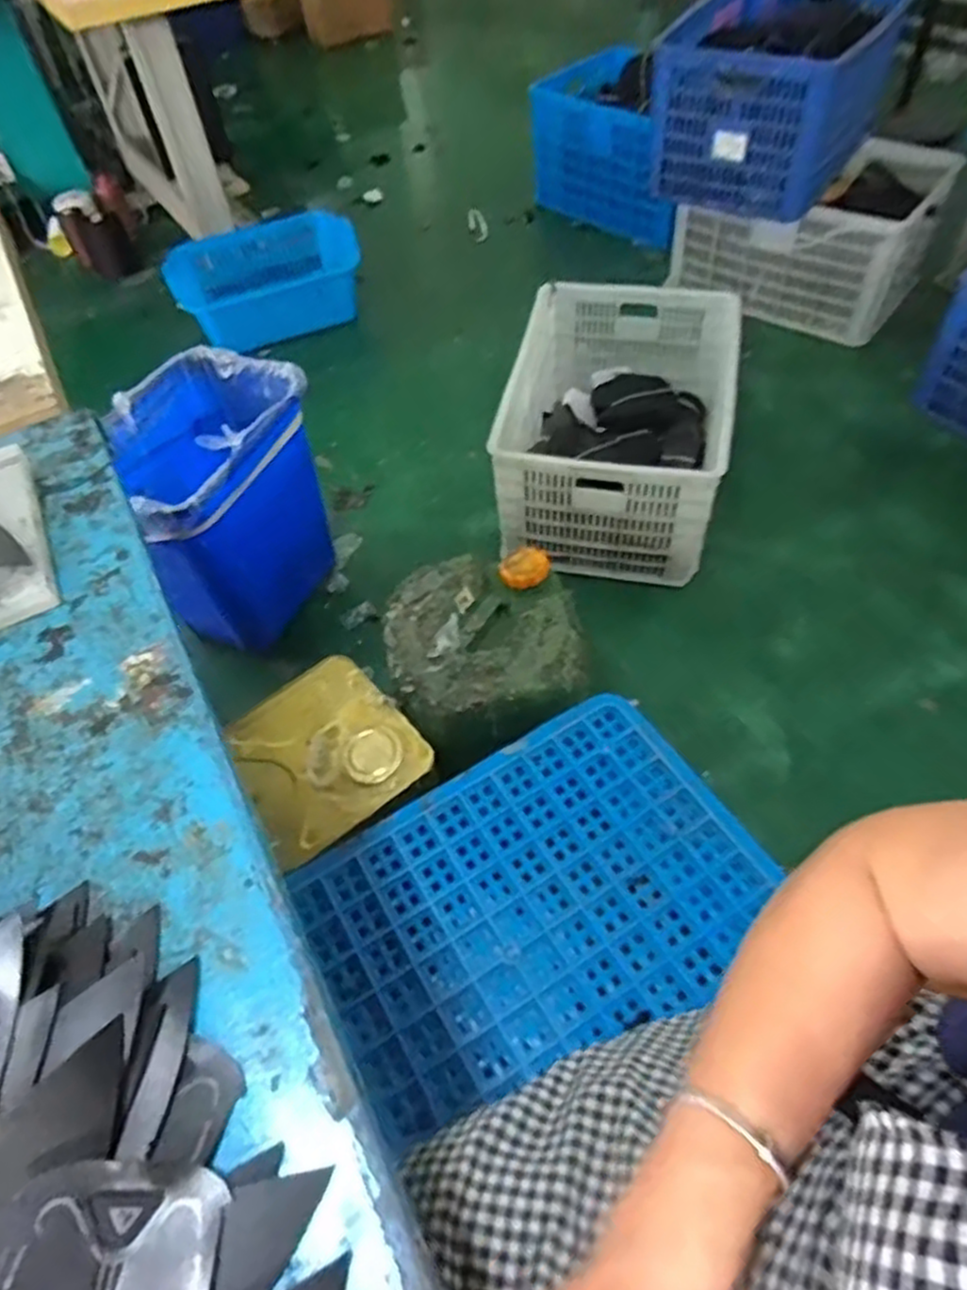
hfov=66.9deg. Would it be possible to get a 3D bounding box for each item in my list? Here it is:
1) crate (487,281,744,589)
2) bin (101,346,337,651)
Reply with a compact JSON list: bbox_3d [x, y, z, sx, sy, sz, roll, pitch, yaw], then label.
[{"bbox_3d":[0.286,-0.463,1.554,0.444,0.281,0.647,6,55,9],"label":"crate"},{"bbox_3d":[-0.480,-0.245,1.377,0.288,0.425,0.400,15,57,15],"label":"bin"}]

